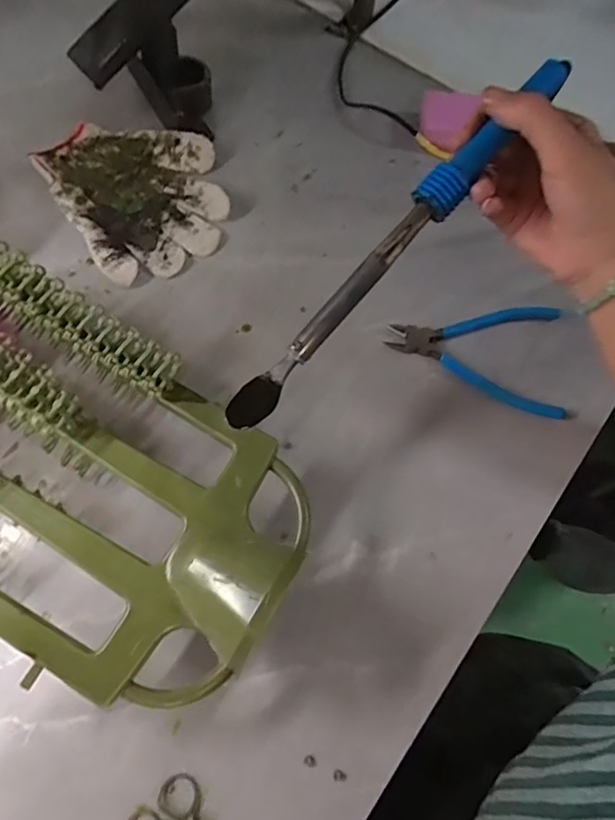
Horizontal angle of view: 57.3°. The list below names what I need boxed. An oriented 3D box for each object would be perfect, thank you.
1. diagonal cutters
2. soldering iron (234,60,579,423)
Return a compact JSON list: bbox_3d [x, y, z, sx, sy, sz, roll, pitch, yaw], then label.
[{"bbox_3d":[0.145,-0.060,0.466,0.146,0.009,0.100,20,65,7],"label":"diagonal cutters"},{"bbox_3d":[0.053,-0.099,0.341,0.022,0.023,0.286,44,95,17],"label":"soldering iron"}]

